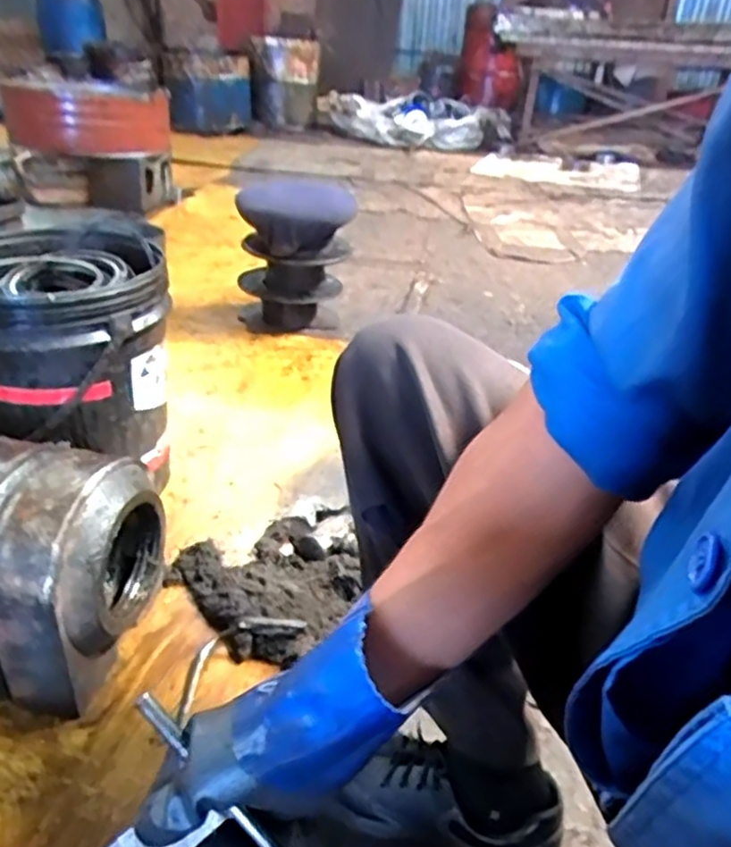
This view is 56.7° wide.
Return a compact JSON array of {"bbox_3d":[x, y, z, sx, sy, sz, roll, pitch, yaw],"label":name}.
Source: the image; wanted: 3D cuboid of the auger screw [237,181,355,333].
[{"bbox_3d":[-0.185,-0.428,1.785,0.295,0.375,0.261,-1,31,-8],"label":"auger screw"}]

